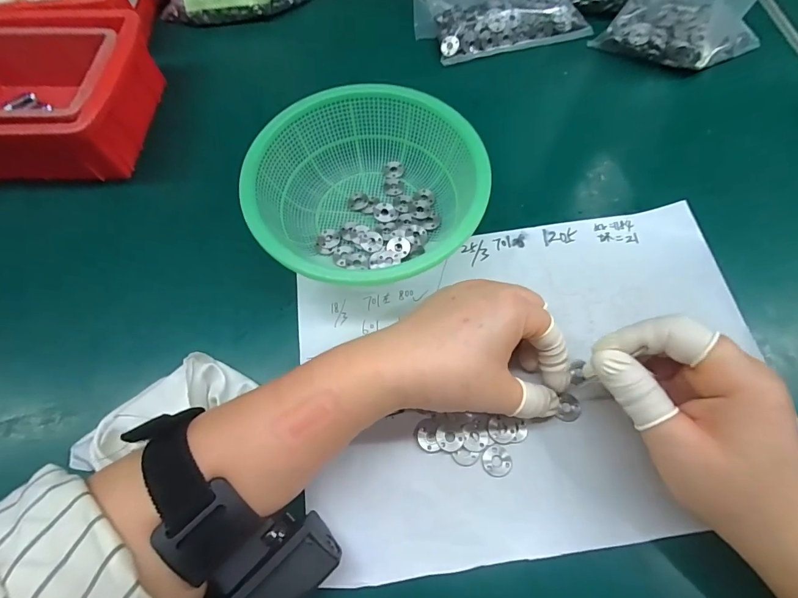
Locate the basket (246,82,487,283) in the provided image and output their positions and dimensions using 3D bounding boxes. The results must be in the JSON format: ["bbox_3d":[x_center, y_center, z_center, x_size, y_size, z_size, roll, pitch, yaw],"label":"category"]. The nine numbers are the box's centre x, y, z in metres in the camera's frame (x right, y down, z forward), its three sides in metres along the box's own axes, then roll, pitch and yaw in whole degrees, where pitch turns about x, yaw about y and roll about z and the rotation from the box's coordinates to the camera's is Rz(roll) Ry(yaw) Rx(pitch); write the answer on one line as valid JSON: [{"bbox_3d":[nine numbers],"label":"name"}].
[{"bbox_3d":[-0.019,-0.070,0.282,0.157,0.056,0.139,-37,71,-13],"label":"basket"}]

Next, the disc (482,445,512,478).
[{"bbox_3d":[0.059,0.096,0.233,0.017,0.004,0.017,-1,67,2],"label":"disc"}]

